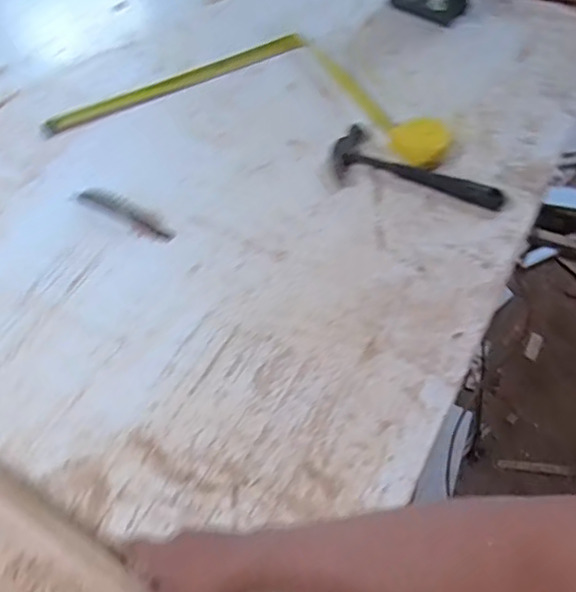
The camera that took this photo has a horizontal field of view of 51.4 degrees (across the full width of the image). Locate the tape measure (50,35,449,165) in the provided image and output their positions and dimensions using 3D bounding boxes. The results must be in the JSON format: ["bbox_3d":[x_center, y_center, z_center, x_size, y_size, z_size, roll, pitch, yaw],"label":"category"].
[{"bbox_3d":[-0.047,-0.333,0.955,0.599,0.034,0.277,8,56,7],"label":"tape measure"}]

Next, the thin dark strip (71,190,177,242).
[{"bbox_3d":[-0.223,-0.116,0.818,0.160,0.014,0.036,27,60,18],"label":"thin dark strip"}]

